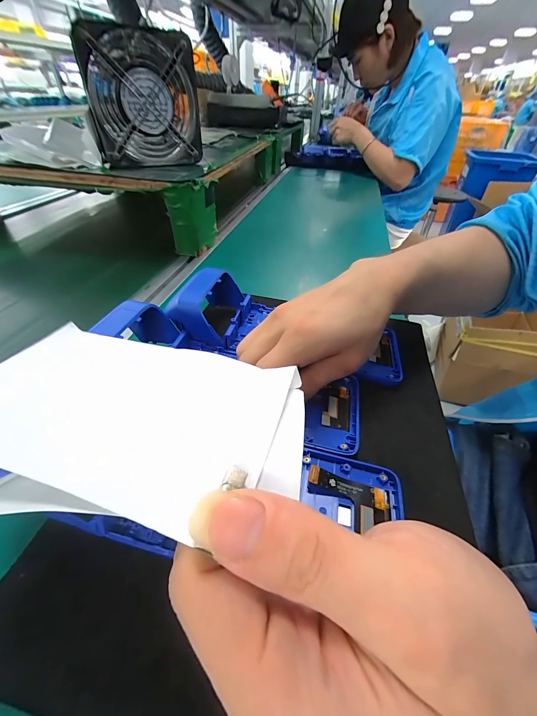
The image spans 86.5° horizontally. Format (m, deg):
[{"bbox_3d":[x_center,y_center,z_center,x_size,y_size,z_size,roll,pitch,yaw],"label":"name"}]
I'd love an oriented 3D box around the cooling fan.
[{"bbox_3d":[-0.181,-0.369,0.414,0.154,0.143,0.050,-18,47,-22],"label":"cooling fan"}]

